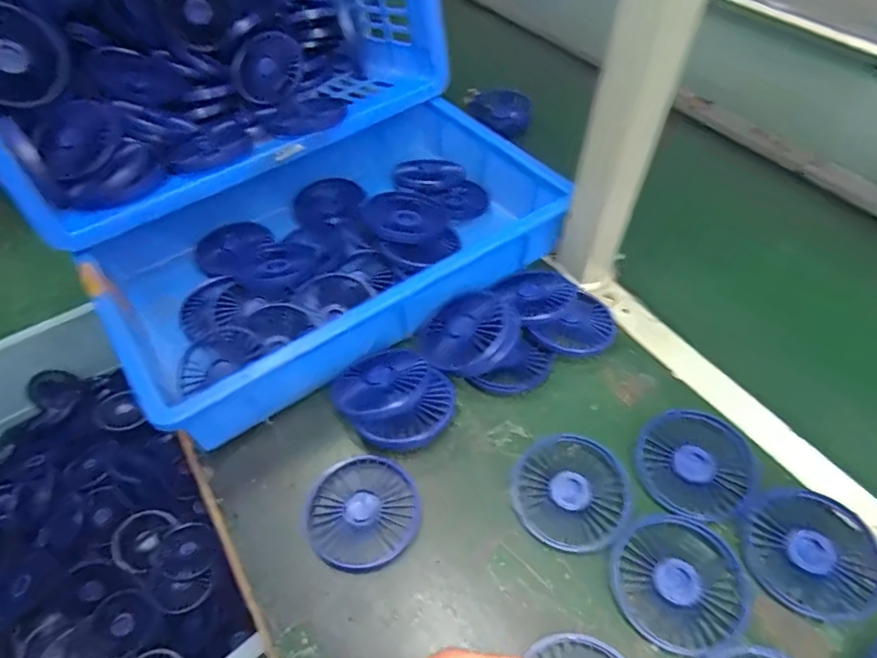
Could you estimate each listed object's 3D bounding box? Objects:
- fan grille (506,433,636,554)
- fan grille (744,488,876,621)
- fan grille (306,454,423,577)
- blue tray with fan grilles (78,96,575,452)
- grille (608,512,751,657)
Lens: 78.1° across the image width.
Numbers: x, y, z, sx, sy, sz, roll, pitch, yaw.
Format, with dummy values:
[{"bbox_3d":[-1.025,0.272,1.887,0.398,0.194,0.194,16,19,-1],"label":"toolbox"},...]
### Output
[{"bbox_3d":[0.103,0.126,0.425,0.085,0.016,0.087,0,51,0],"label":"fan grille"},{"bbox_3d":[0.269,0.160,0.389,0.087,0.015,0.083,0,51,0],"label":"fan grille"},{"bbox_3d":[-0.060,0.141,0.423,0.085,0.012,0.086,0,51,0],"label":"fan grille"},{"bbox_3d":[-0.106,-0.092,0.575,0.444,0.081,0.280,-29,57,-21],"label":"blue tray with fan grilles"},{"bbox_3d":[0.169,0.176,0.378,0.084,0.014,0.086,0,51,0],"label":"grille"}]

